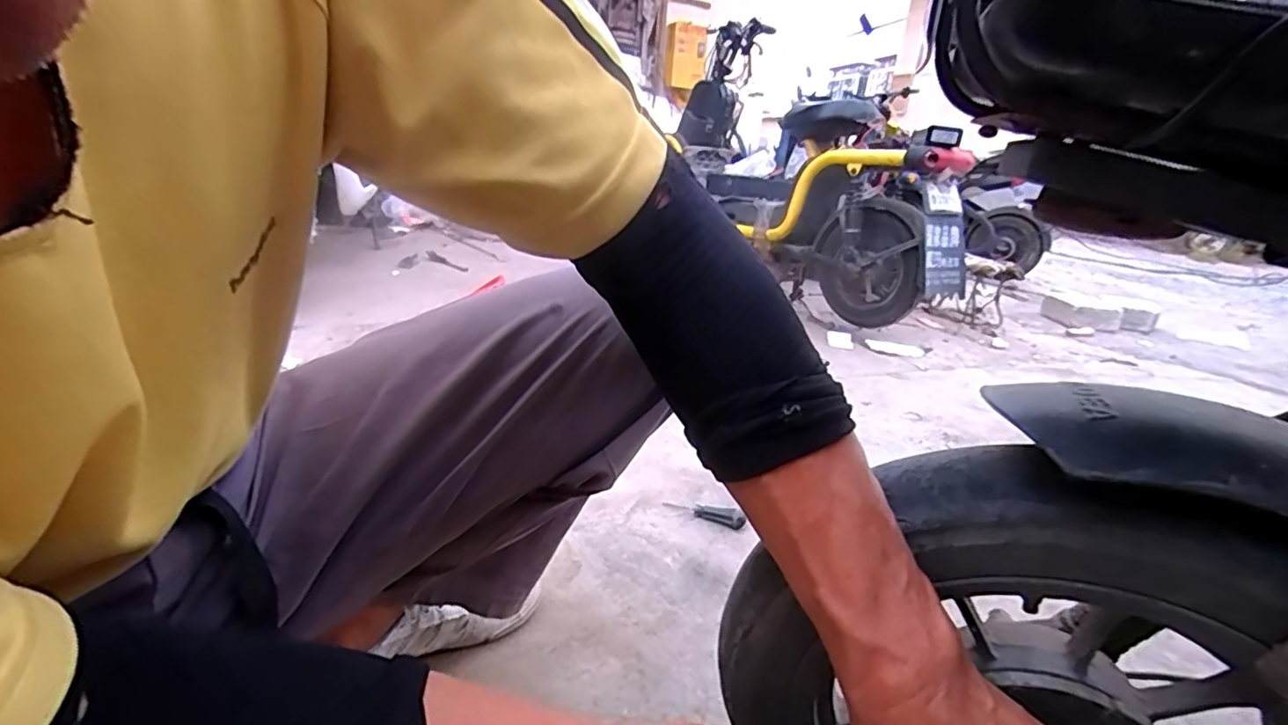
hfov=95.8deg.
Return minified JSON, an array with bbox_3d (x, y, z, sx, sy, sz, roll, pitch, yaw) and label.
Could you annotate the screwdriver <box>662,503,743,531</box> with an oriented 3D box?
[{"bbox_3d":[0.089,0.222,0.868,0.122,0.021,0.023,14,20,22],"label":"screwdriver"}]

